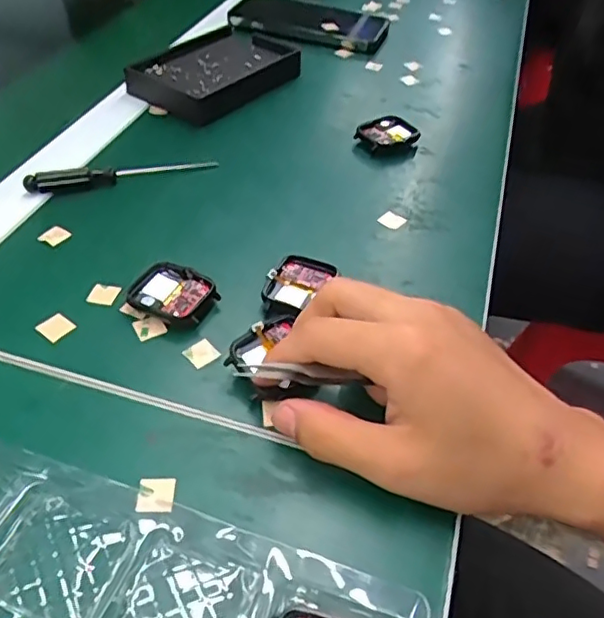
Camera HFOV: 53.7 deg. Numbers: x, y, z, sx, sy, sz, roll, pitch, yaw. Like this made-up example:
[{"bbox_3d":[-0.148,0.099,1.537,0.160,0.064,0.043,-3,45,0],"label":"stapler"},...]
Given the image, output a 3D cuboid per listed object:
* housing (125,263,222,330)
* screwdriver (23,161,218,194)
[{"bbox_3d":[-0.072,-0.007,0.338,0.044,0.013,0.036,22,48,18],"label":"housing"},{"bbox_3d":[-0.126,-0.097,0.422,0.130,0.014,0.012,-15,48,-17],"label":"screwdriver"}]

